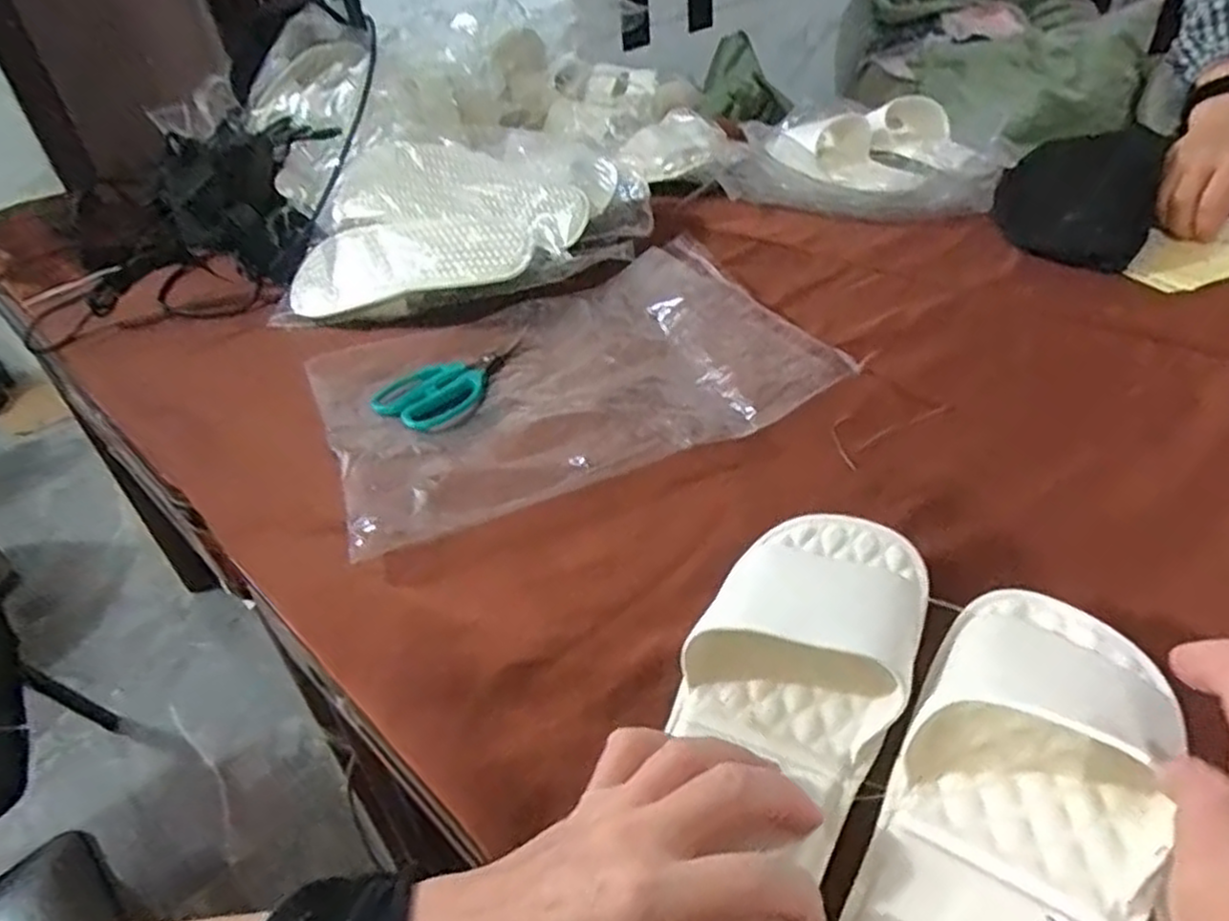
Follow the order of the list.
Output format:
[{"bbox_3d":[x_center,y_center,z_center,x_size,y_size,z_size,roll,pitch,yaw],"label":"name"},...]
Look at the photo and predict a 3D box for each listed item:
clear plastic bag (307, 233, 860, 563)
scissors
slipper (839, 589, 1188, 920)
[{"bbox_3d":[-0.042,-0.077,0.594,0.358,0.034,0.274,-18,39,-15],"label":"clear plastic bag"},{"bbox_3d":[-0.128,-0.065,0.626,0.133,0.014,0.082,-32,44,-29],"label":"scissors"},{"bbox_3d":[0.151,0.123,0.288,0.093,0.062,0.237,20,47,29],"label":"slipper"}]

